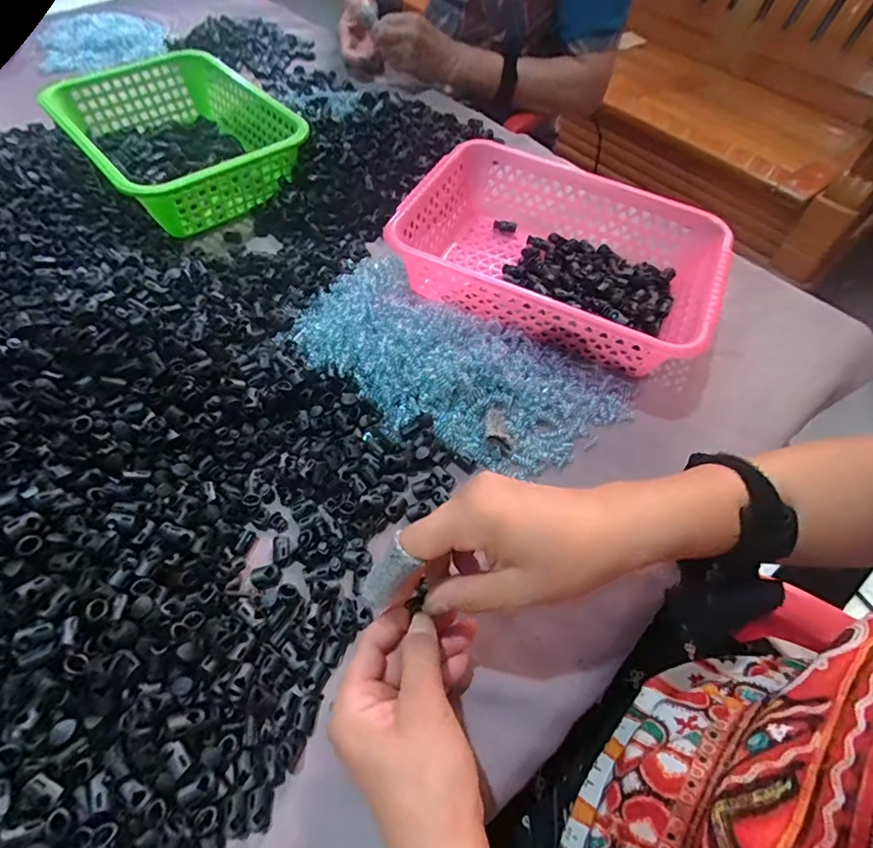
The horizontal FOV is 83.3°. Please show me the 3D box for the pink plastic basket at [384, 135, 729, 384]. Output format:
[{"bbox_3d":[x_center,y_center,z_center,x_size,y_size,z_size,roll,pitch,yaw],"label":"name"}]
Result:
[{"bbox_3d":[0.128,-0.172,0.516,0.310,0.085,0.219,23,59,13],"label":"pink plastic basket"}]

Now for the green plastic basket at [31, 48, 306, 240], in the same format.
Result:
[{"bbox_3d":[-0.330,-0.364,0.627,0.220,0.082,0.298,-36,65,-23],"label":"green plastic basket"}]

